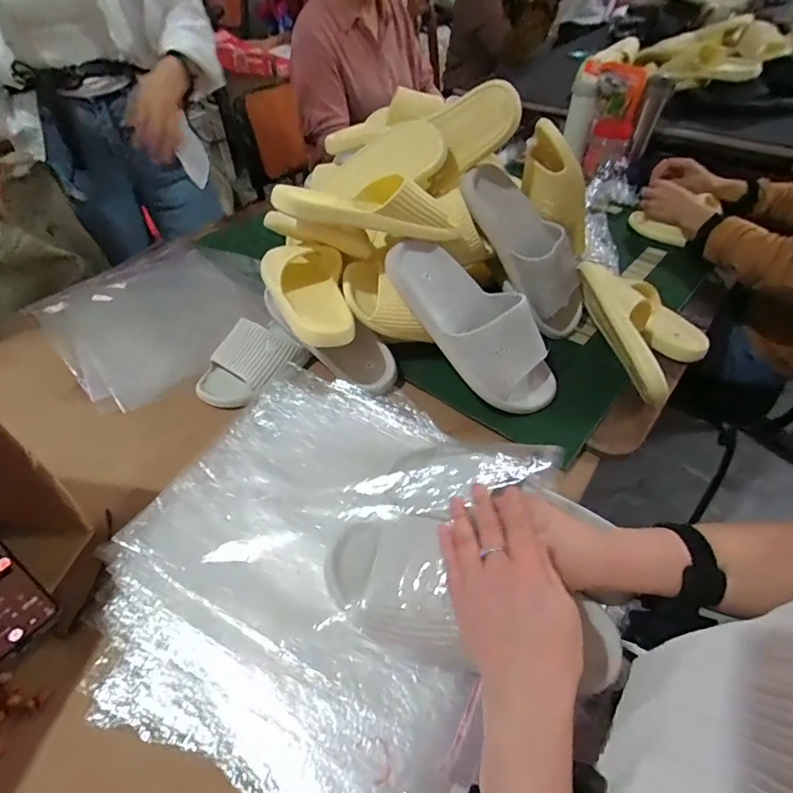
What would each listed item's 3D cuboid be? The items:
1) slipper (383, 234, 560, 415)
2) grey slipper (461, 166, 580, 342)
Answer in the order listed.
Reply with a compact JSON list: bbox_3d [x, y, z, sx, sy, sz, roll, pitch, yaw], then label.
[{"bbox_3d":[0.108,-0.098,0.599,0.281,0.077,0.106,45,57,-3],"label":"slipper"},{"bbox_3d":[0.206,-0.226,0.699,0.110,0.077,0.282,-32,92,-25],"label":"grey slipper"}]

